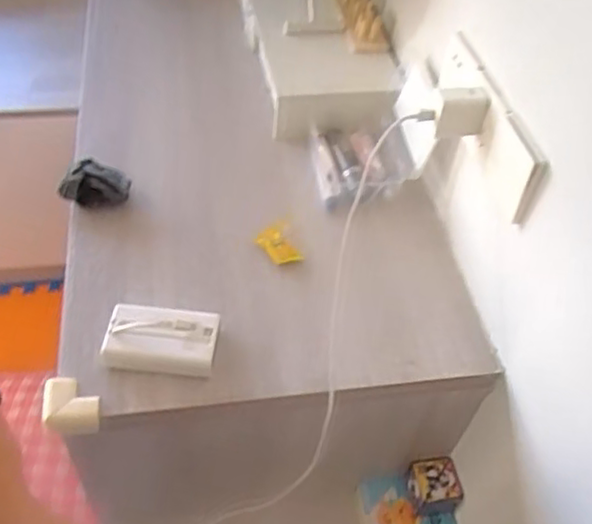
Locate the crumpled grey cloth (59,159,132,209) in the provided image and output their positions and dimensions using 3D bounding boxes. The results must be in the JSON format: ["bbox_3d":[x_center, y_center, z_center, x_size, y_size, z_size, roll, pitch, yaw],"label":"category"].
[{"bbox_3d":[-0.257,-0.094,0.854,0.082,0.063,0.035,6,50,0],"label":"crumpled grey cloth"}]

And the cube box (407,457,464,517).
[{"bbox_3d":[0.190,0.311,0.912,0.066,0.057,0.063,-4,51,-9],"label":"cube box"}]

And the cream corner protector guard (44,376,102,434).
[{"bbox_3d":[-0.232,0.148,0.686,0.057,0.030,0.055,3,50,-3],"label":"cream corner protector guard"}]

